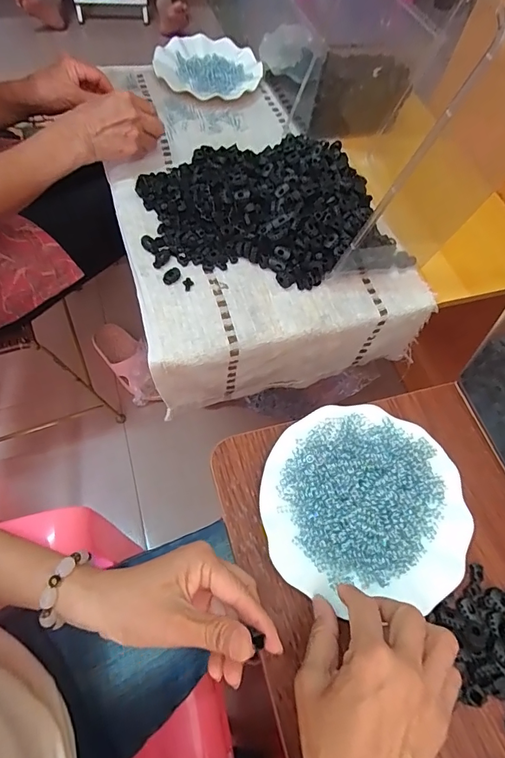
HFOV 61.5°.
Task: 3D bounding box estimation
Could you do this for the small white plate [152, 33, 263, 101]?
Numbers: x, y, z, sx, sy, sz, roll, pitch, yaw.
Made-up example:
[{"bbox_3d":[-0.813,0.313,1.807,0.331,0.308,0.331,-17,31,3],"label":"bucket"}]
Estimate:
[{"bbox_3d":[-0.083,-0.550,0.750,0.168,0.026,0.169,3,62,-5],"label":"small white plate"}]

